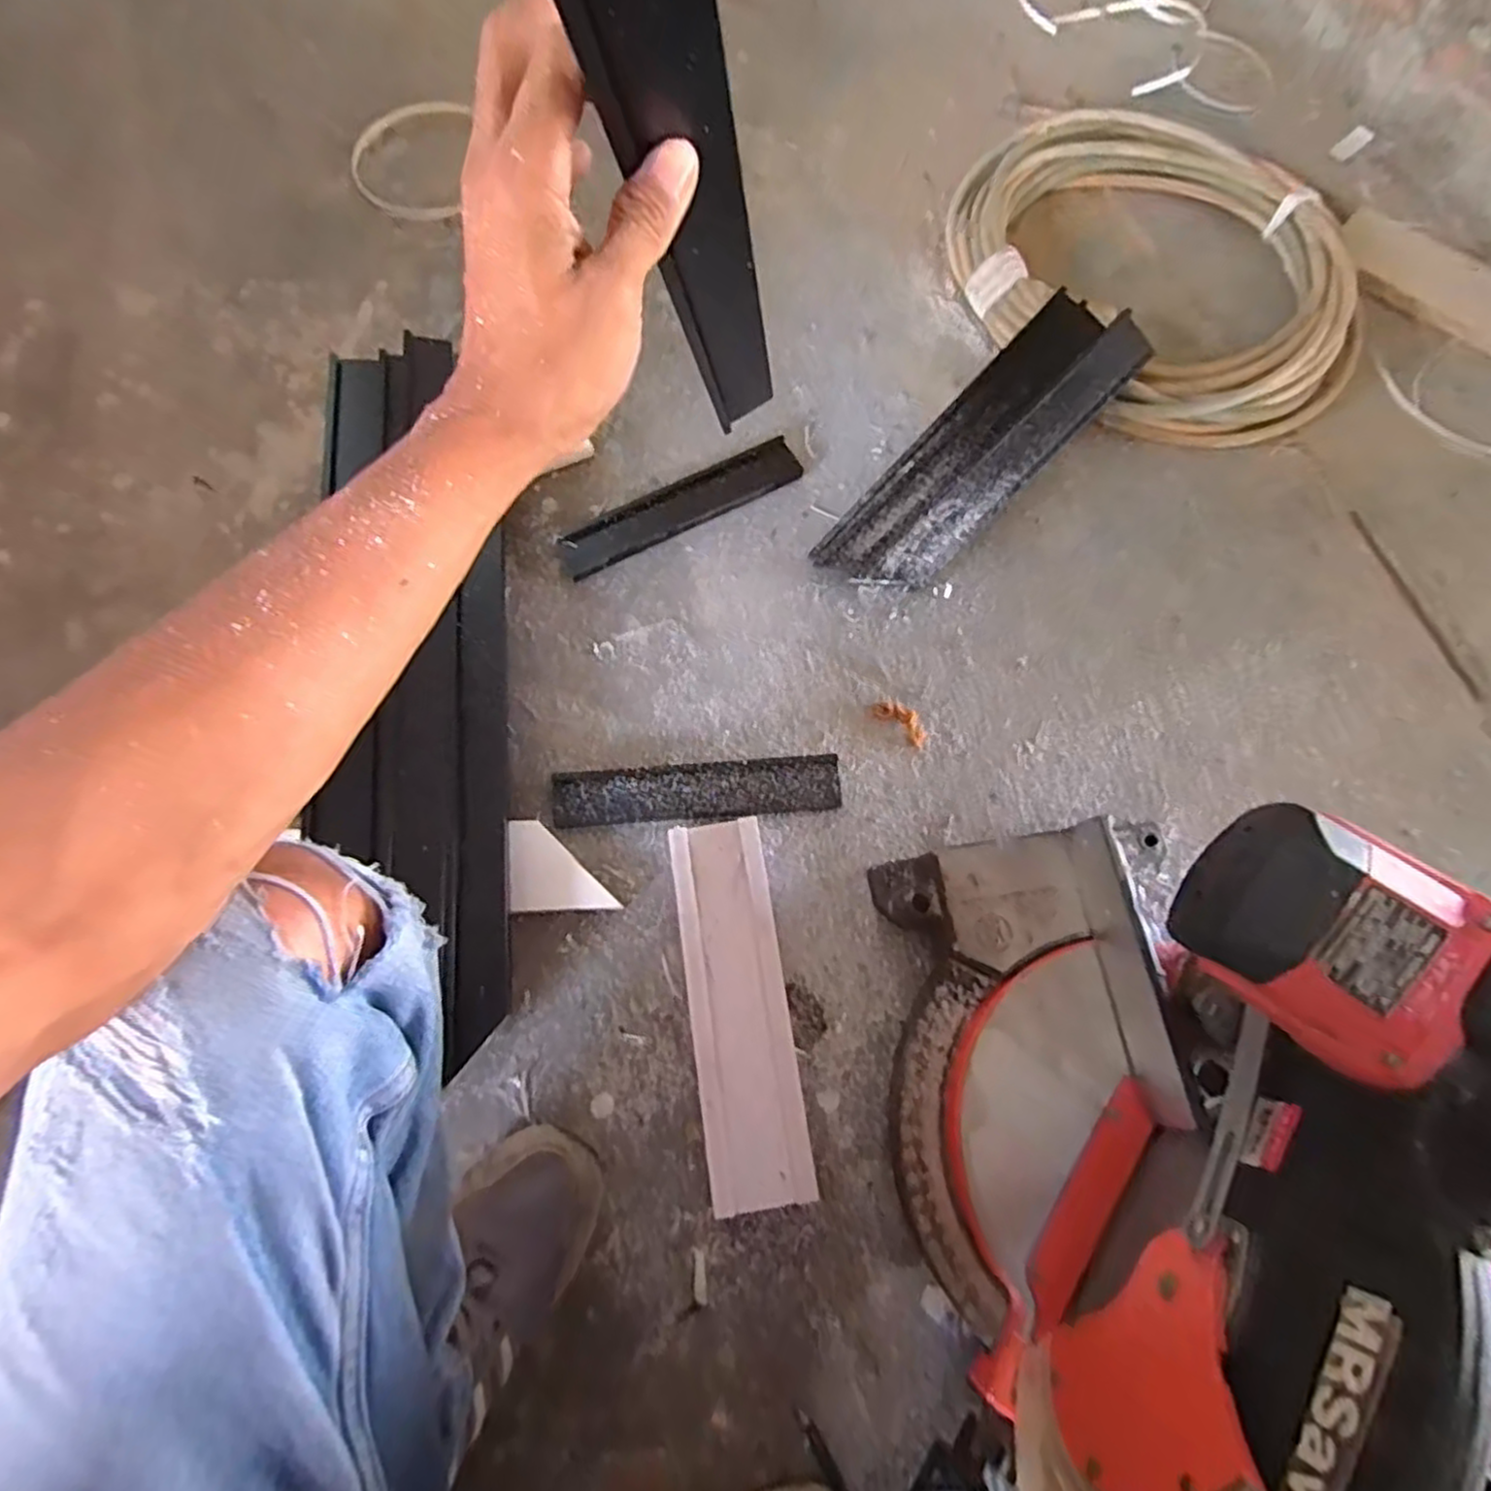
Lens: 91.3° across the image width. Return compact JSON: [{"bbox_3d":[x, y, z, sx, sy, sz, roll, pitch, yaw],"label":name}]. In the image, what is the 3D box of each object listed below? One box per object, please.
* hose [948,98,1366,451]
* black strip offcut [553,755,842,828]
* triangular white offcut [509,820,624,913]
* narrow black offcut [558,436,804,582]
[{"bbox_3d":[0.454,-0.548,0.829,0.428,0.054,0.463,-1,73,-1],"label":"hose"},{"bbox_3d":[-0.041,0.042,0.641,0.244,0.019,0.049,-4,73,-2],"label":"black strip offcut"},{"bbox_3d":[-0.154,0.101,0.615,0.084,0.007,0.075,0,77,-16],"label":"triangular white offcut"},{"bbox_3d":[-0.064,-0.239,0.731,0.251,0.015,0.050,-28,75,-9],"label":"narrow black offcut"}]

